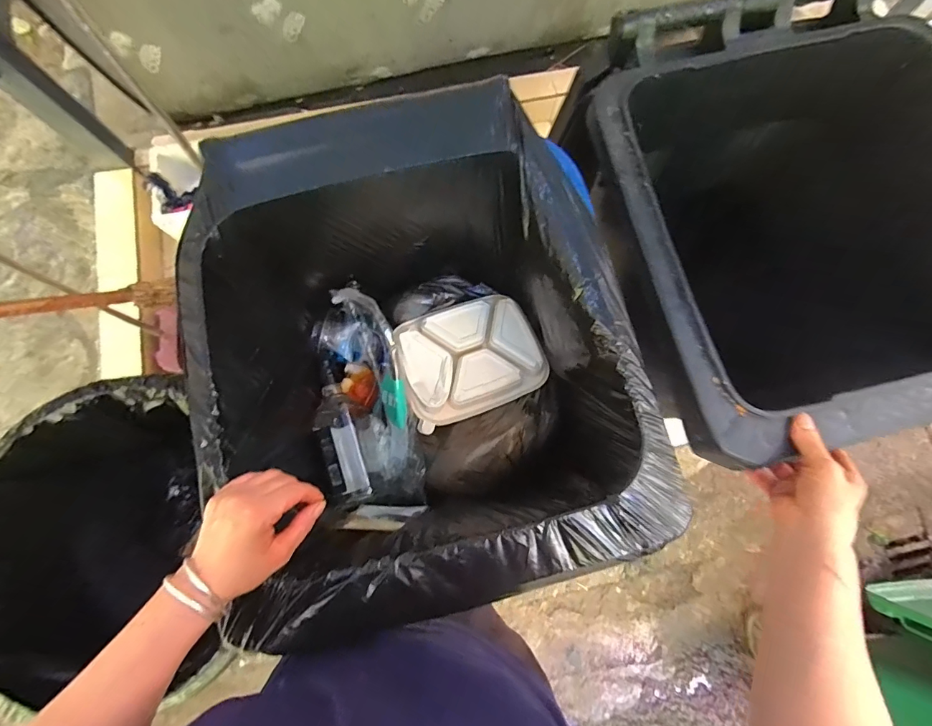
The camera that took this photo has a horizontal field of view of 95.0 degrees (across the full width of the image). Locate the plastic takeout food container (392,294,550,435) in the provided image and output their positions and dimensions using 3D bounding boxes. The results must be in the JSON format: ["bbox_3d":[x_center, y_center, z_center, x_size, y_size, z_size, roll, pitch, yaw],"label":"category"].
[{"bbox_3d":[0.005,-0.014,0.674,0.218,0.044,0.179,-21,76,-5],"label":"plastic takeout food container"}]

